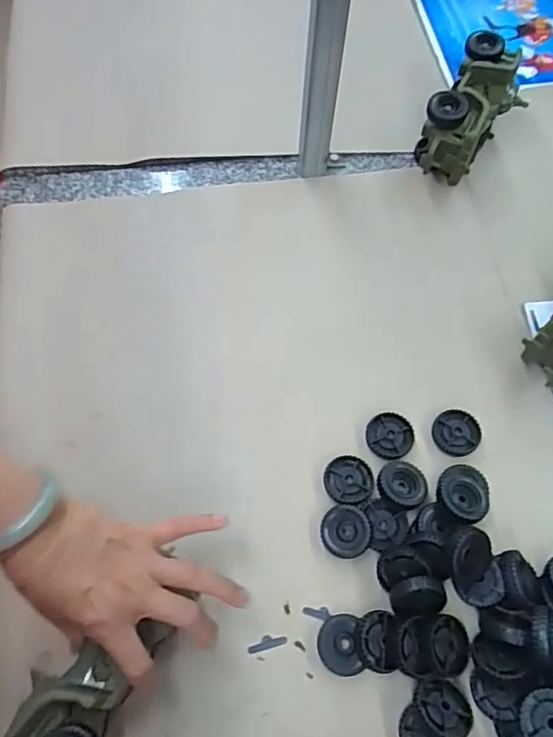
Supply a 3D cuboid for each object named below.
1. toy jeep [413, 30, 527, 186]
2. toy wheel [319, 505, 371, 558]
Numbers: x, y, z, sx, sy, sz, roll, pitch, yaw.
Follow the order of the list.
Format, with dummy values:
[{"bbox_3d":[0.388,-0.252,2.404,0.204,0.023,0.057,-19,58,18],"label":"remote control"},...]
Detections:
[{"bbox_3d":[0.226,-0.296,0.665,0.080,0.083,0.175,27,67,11],"label":"toy jeep"},{"bbox_3d":[0.060,0.140,0.487,0.043,0.014,0.041,0,65,-1],"label":"toy wheel"}]

